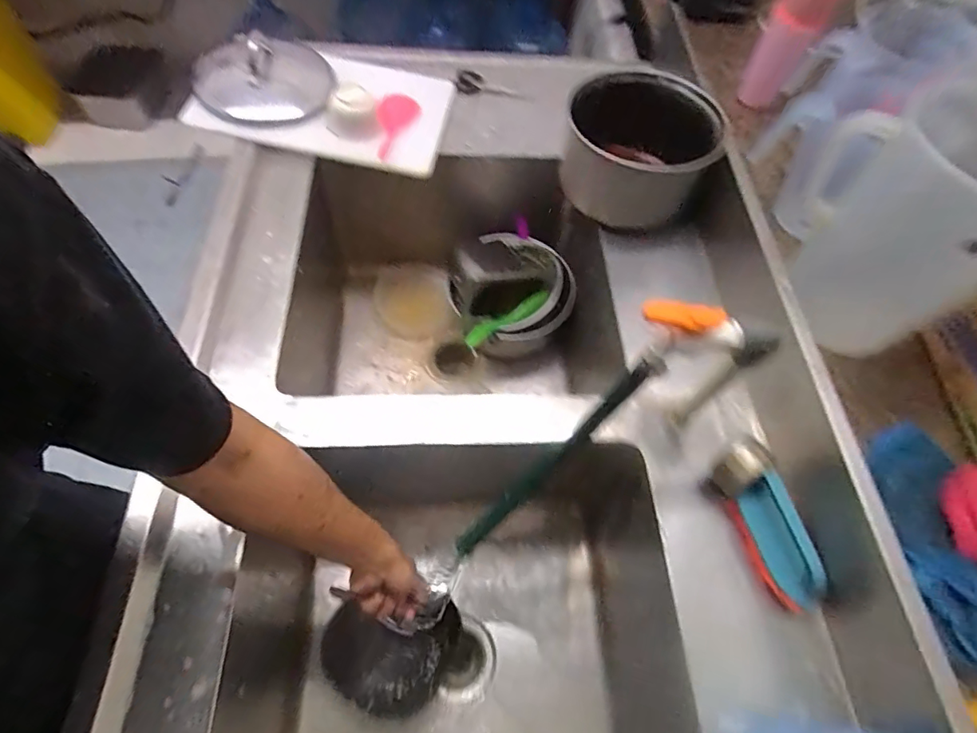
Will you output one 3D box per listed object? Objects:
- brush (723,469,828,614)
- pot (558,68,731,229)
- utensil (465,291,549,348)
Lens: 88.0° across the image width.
[{"bbox_3d":[0.309,0.187,0.541,0.048,0.057,0.139,-14,76,-11],"label":"brush"},{"bbox_3d":[0.241,-0.341,0.800,0.236,0.149,0.237,2,61,-3],"label":"pot"},{"bbox_3d":[0.033,-0.090,0.903,0.167,0.033,0.029,-30,66,-3],"label":"utensil"}]

